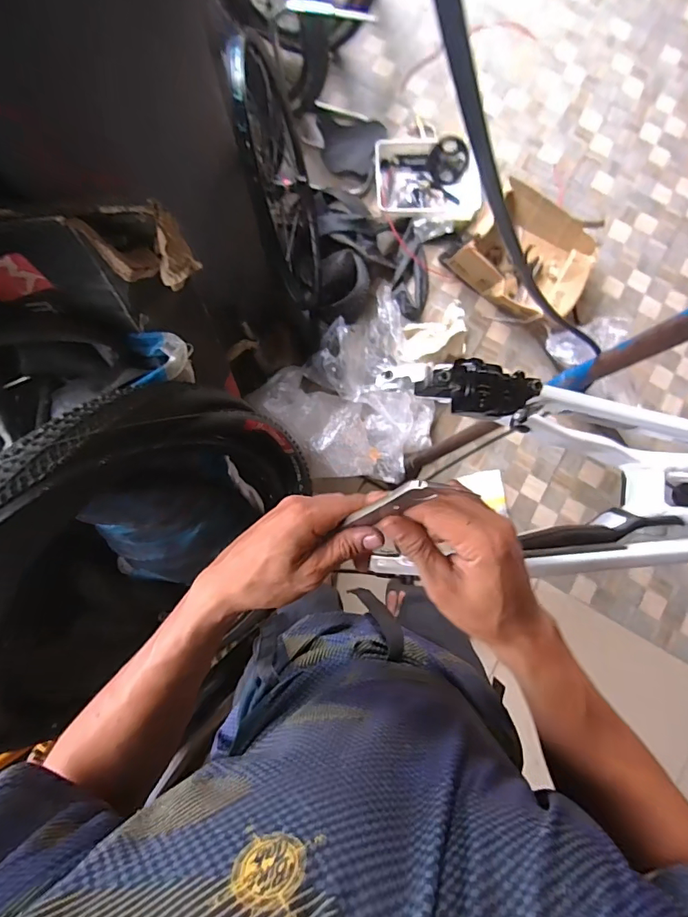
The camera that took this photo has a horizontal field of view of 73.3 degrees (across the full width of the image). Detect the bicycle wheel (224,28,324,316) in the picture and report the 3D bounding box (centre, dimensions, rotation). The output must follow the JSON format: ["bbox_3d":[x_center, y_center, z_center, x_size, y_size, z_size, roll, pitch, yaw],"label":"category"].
[{"bbox_3d":[-0.164,-0.703,1.165,0.068,0.608,0.555,-6,94,10],"label":"bicycle wheel"}]

